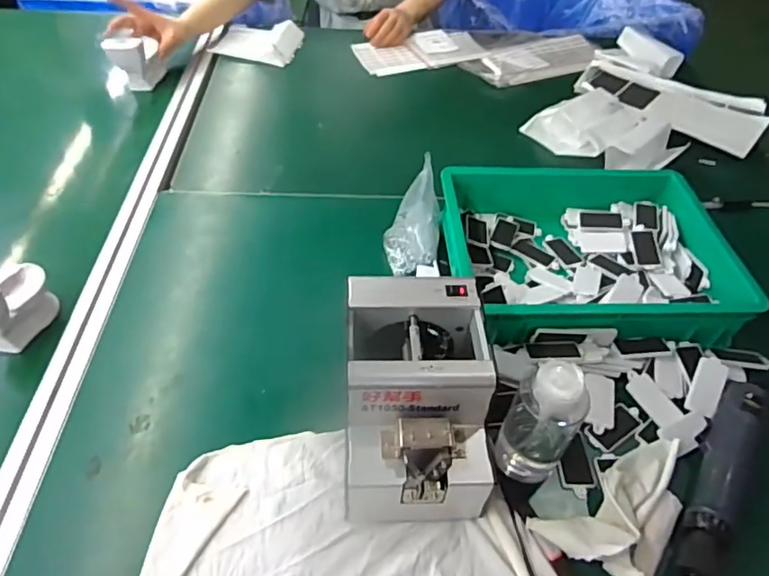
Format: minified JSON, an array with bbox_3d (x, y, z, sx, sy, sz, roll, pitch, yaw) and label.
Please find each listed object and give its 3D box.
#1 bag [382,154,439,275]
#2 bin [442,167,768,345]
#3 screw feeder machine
[{"bbox_3d":[0.043,-0.093,0.741,0.070,0.039,0.157,11,83,7],"label":"bag"},{"bbox_3d":[0.247,-0.054,0.709,0.329,0.071,0.282,1,47,-3],"label":"bin"},{"bbox_3d":[0.027,0.104,0.516,0.119,0.144,0.172,0,47,-4],"label":"screw feeder machine"}]

